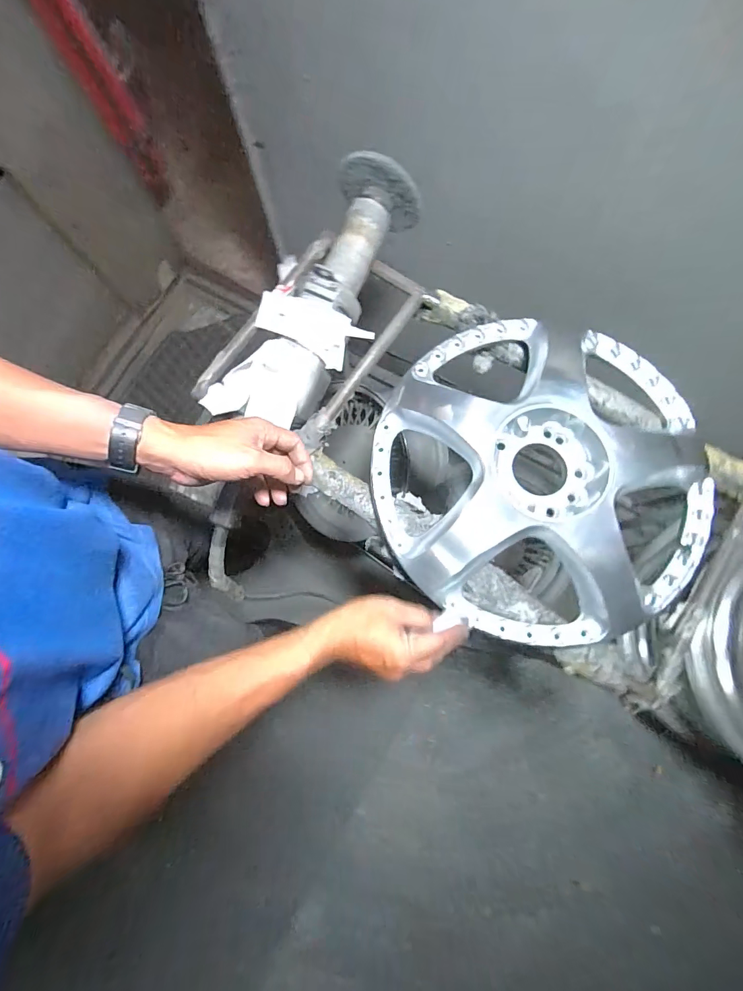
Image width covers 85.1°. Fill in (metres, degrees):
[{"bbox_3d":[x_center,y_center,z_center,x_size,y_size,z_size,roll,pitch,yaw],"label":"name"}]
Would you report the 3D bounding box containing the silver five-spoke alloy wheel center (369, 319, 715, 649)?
[{"bbox_3d":[0.198,-0.029,0.498,0.384,0.053,0.398,0,78,1],"label":"silver five-spoke alloy wheel center"}]

